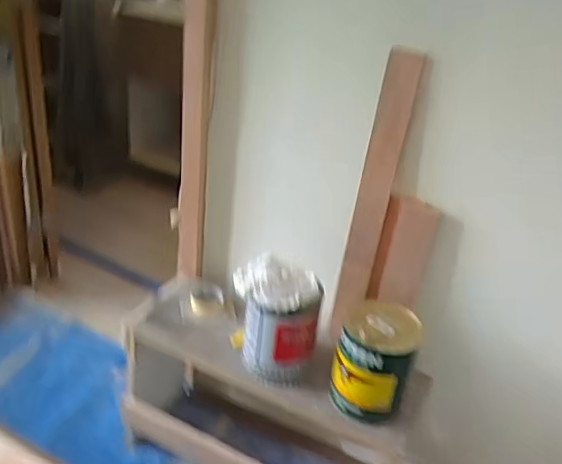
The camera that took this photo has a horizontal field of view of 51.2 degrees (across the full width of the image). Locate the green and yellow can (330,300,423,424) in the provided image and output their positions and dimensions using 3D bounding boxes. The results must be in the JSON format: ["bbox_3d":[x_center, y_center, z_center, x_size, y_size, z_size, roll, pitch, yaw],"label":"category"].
[{"bbox_3d":[0.195,0.271,1.234,0.148,0.203,0.139,5,31,-3],"label":"green and yellow can"}]

